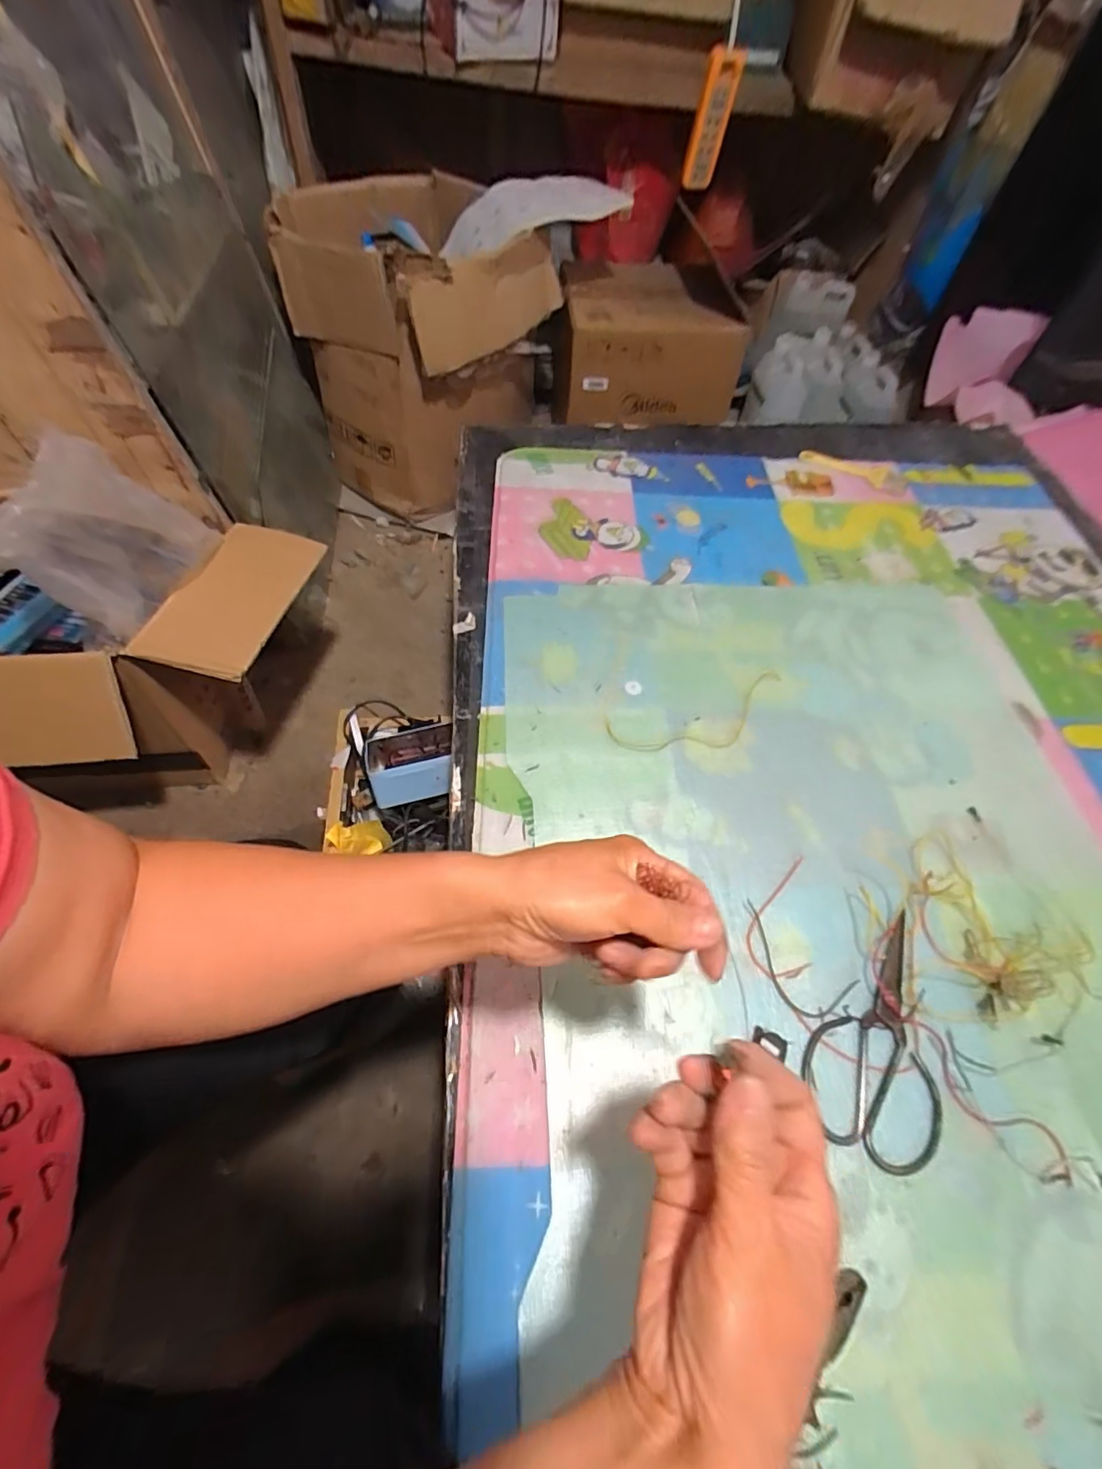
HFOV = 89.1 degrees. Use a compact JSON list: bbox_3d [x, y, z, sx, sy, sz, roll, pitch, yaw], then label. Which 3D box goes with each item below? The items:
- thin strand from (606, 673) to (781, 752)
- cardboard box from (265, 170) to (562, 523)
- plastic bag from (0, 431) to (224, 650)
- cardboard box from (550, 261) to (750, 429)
[{"bbox_3d":[0.175,-0.016,0.630,0.224,0.006,0.073,-16,63,-12],"label":"thin strand"},{"bbox_3d":[-0.255,-0.767,1.144,0.422,0.445,0.375,29,60,13],"label":"cardboard box"},{"bbox_3d":[-0.478,-0.207,0.604,0.088,0.176,0.204,8,57,2],"label":"plastic bag"},{"bbox_3d":[0.202,-0.850,1.235,0.385,0.203,0.306,6,57,-1],"label":"cardboard box"}]

